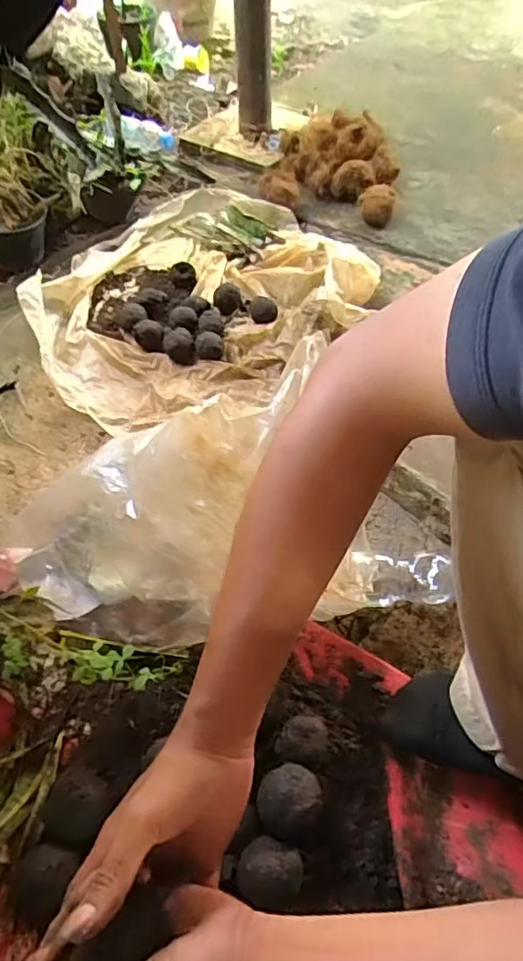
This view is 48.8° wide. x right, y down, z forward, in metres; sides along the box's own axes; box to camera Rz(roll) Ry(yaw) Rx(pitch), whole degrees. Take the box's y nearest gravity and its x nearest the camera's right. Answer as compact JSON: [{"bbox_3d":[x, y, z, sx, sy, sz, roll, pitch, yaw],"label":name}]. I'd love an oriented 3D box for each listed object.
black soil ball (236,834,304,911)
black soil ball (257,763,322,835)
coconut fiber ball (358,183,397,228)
[{"bbox_3d":[0.007,0.352,0.522,0.057,0.037,0.051,7,54,5],"label":"black soil ball"},{"bbox_3d":[0.025,0.305,0.555,0.054,0.051,0.056,0,53,0],"label":"black soil ball"},{"bbox_3d":[0.249,-0.601,1.249,0.078,0.054,0.070,9,54,7],"label":"coconut fiber ball"}]

